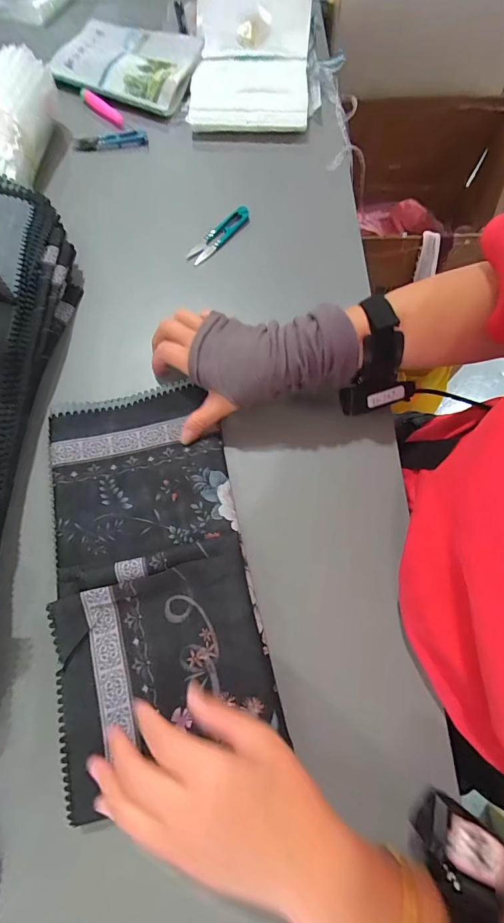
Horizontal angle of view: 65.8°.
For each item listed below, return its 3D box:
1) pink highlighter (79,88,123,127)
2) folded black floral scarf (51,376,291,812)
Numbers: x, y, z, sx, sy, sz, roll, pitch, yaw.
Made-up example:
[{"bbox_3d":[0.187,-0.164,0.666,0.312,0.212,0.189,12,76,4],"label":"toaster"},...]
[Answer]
[{"bbox_3d":[-0.215,-0.504,0.556,0.081,0.013,0.018,39,75,11],"label":"pink highlighter"},{"bbox_3d":[-0.095,0.083,0.365,0.169,0.024,0.324,-12,72,-5],"label":"folded black floral scarf"}]

